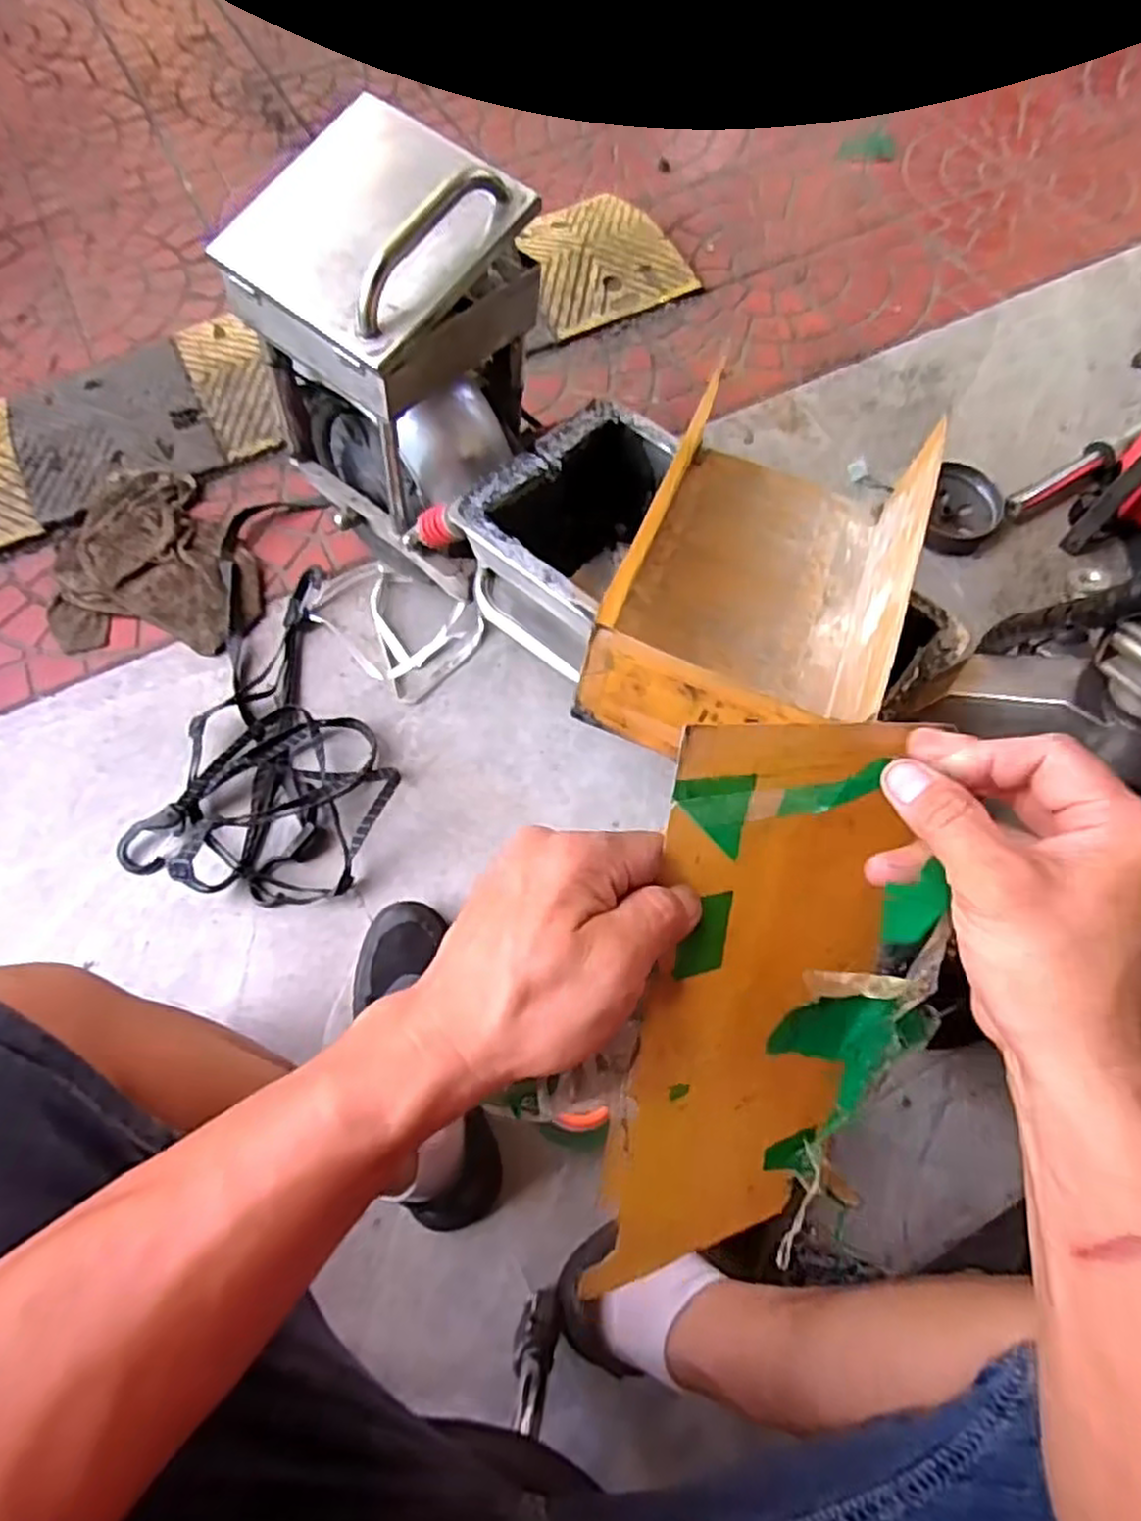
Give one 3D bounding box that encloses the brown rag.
[{"bbox_3d":[-0.528,-0.235,0.909,0.225,0.039,0.310,-36,68,-13],"label":"brown rag"}]

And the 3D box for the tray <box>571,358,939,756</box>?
[{"bbox_3d":[0.147,-0.144,0.560,0.182,0.142,0.312,21,71,6],"label":"tray"}]

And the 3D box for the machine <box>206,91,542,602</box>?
[{"bbox_3d":[-0.140,-0.358,0.679,0.255,0.256,0.217,37,73,11],"label":"machine"}]

